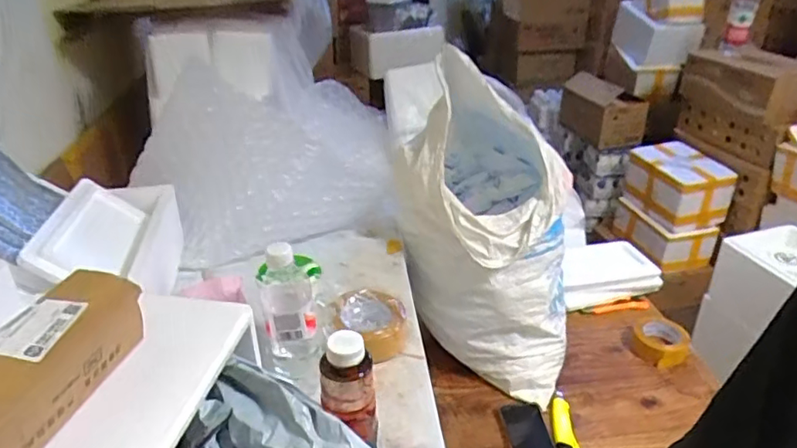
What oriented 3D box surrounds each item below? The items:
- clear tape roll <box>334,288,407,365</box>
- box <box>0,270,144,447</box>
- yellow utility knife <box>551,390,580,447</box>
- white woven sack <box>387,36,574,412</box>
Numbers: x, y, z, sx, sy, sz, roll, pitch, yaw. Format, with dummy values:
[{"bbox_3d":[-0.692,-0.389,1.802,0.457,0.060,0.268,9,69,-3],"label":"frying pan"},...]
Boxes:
[{"bbox_3d":[-0.039,0.152,0.860,0.110,0.068,0.100,0,30,0],"label":"clear tape roll"},{"bbox_3d":[-0.323,0.128,0.523,0.076,0.078,0.205,9,31,16],"label":"box"},{"bbox_3d":[0.306,0.371,1.077,0.040,0.015,0.151,2,30,5],"label":"yellow utility knife"},{"bbox_3d":[0.184,0.012,1.167,0.328,0.580,0.347,7,31,13],"label":"white woven sack"}]

